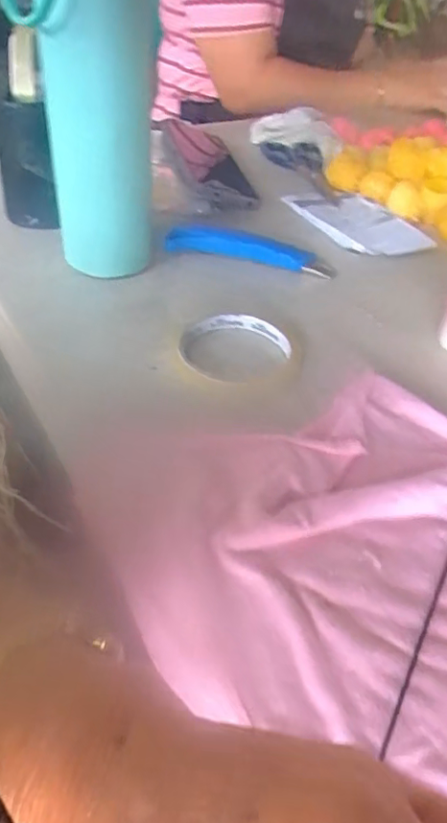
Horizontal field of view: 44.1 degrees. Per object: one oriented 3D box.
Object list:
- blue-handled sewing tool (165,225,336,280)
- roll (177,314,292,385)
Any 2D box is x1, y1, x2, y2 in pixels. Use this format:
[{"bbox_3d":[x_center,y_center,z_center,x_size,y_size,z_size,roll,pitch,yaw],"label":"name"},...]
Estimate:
[{"bbox_3d":[0.024,-0.142,0.485,0.146,0.022,0.025,7,45,1],"label":"blue-handled sewing tool"},{"bbox_3d":[0.007,-0.042,0.385,0.077,0.011,0.079,3,45,-3],"label":"roll"}]

